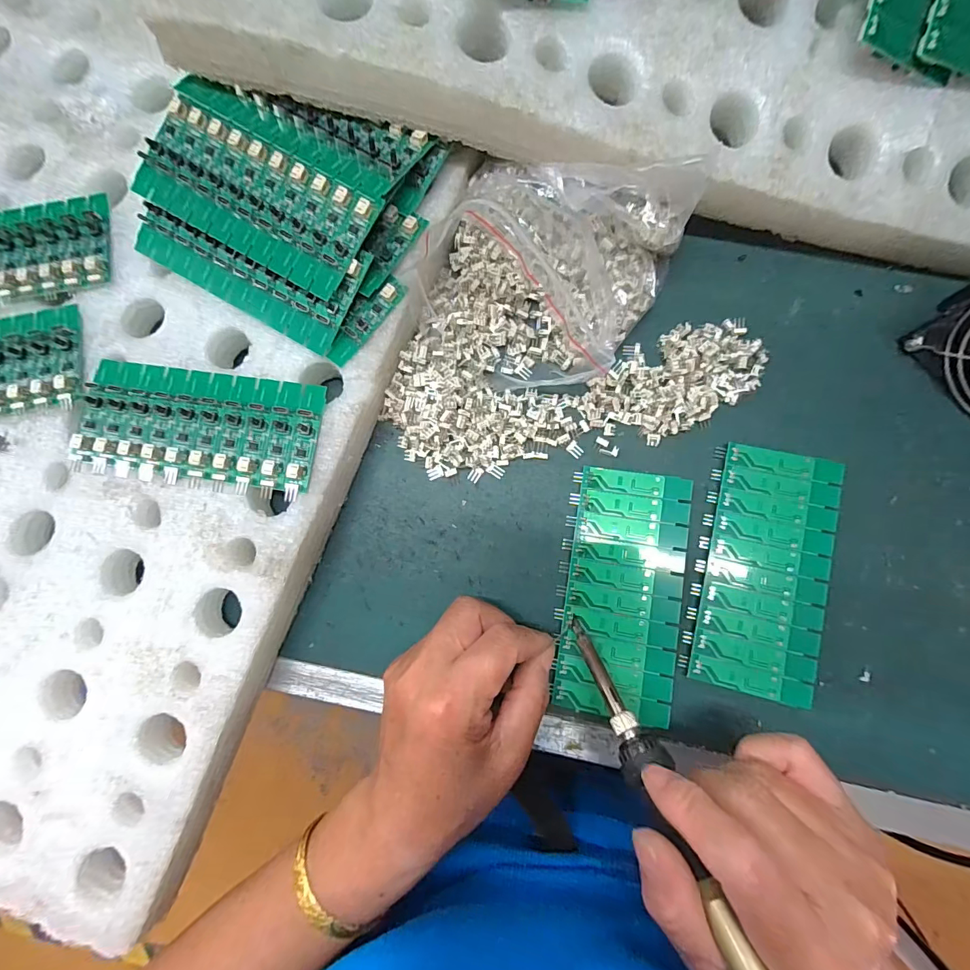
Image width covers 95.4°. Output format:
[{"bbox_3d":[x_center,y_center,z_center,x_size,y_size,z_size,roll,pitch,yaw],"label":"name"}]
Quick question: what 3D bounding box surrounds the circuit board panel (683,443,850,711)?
[{"bbox_3d":[0.162,0.048,0.251,0.061,0.011,0.138,13,83,4],"label":"circuit board panel"}]

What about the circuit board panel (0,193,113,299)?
[{"bbox_3d":[-0.300,-0.144,0.272,0.136,0.007,0.063,-9,82,1],"label":"circuit board panel"}]

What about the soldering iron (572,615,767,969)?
[{"bbox_3d":[0.082,0.147,0.180,0.019,0.016,0.210,-21,46,-4],"label":"soldering iron"}]

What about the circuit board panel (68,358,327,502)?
[{"bbox_3d":[-0.165,-0.033,0.253,0.139,0.010,0.068,7,83,4],"label":"circuit board panel"}]

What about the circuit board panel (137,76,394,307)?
[{"bbox_3d":[-0.127,-0.168,0.247,0.136,0.007,0.073,31,94,5],"label":"circuit board panel"}]

